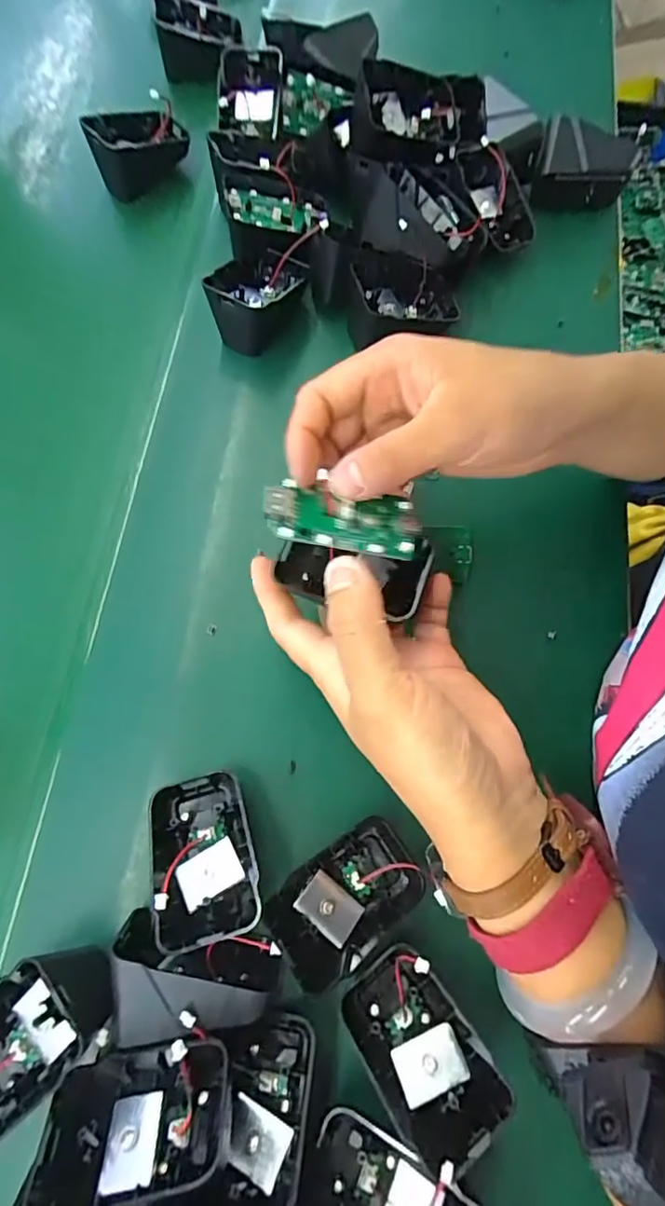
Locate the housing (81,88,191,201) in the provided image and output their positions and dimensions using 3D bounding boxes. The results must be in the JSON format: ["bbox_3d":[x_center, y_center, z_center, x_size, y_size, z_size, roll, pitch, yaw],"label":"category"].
[{"bbox_3d":[-0.149,-0.346,0.405,0.075,0.037,0.050,-34,75,-10],"label":"housing"}]

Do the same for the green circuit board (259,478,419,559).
[{"bbox_3d":[0.004,-0.036,0.229,0.065,0.006,0.029,7,71,-12],"label":"green circuit board"}]

